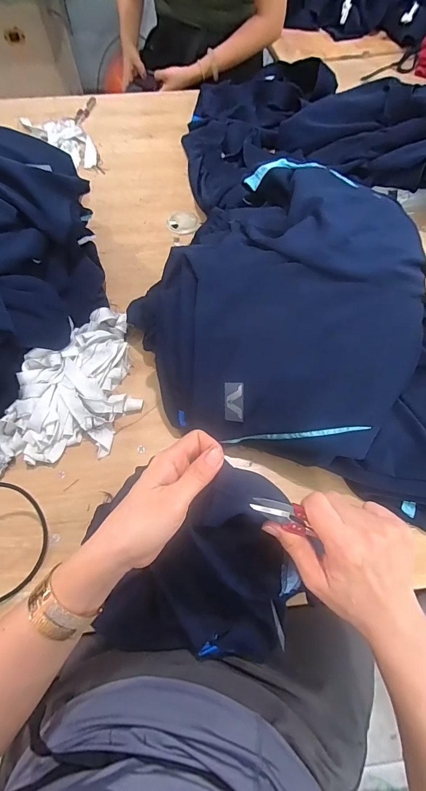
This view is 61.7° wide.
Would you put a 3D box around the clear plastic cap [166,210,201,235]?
[{"bbox_3d":[-0.060,-0.359,0.742,0.067,0.010,0.060,-41,72,-17],"label":"clear plastic cap"}]

